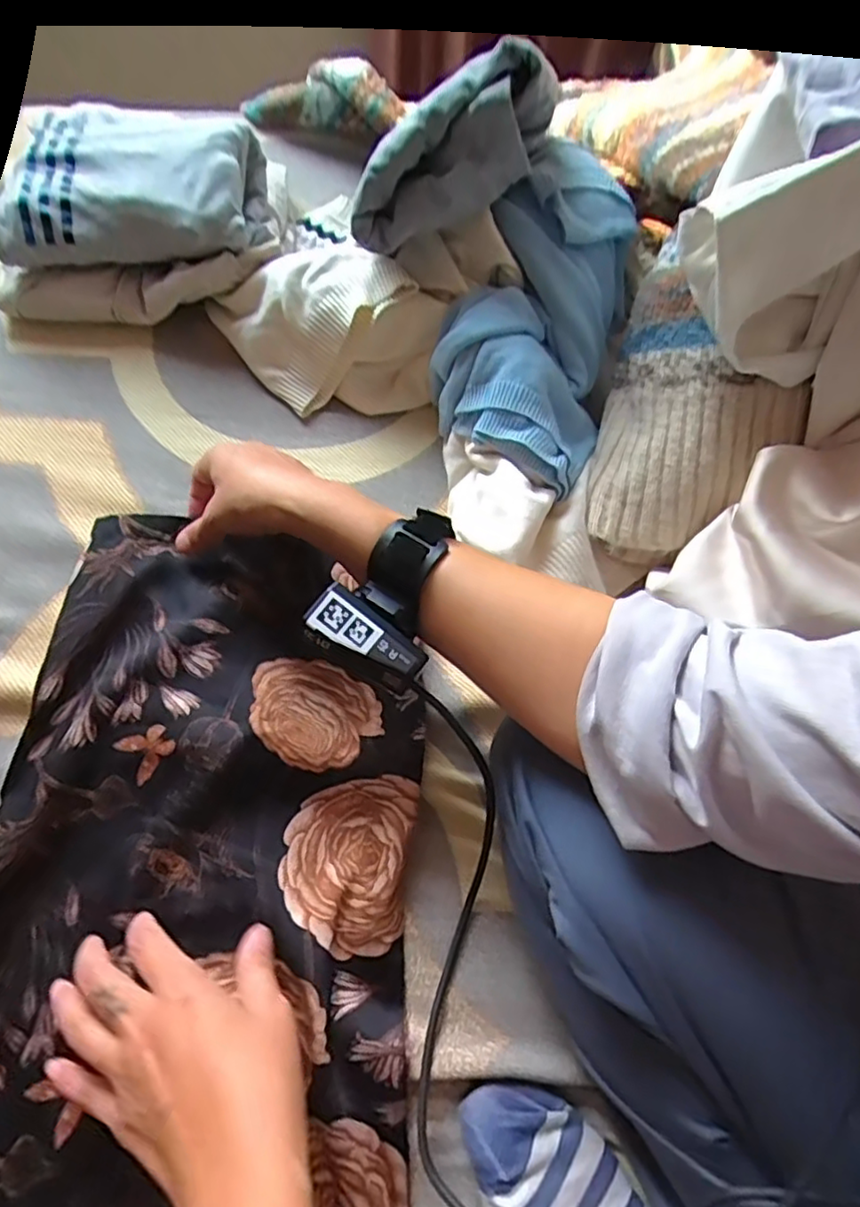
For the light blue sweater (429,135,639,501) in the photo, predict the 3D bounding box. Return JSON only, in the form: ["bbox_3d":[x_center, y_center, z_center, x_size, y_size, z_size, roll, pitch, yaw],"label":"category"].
[{"bbox_3d":[0.081,-0.220,0.494,0.129,0.075,0.273,15,80,4],"label":"light blue sweater"}]

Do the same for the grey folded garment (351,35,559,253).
[{"bbox_3d":[0.017,-0.309,0.444,0.143,0.103,0.056,-16,68,-9],"label":"grey folded garment"}]

